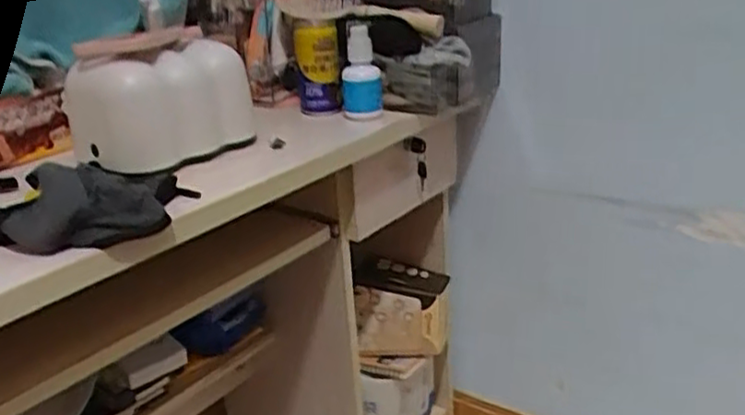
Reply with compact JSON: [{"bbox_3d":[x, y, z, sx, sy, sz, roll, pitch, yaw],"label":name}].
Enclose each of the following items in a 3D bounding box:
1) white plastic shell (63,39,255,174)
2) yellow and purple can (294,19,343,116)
[{"bbox_3d":[-0.231,-0.121,0.776,0.128,0.105,0.169,8,24,27],"label":"white plastic shell"},{"bbox_3d":[-0.072,-0.182,0.901,0.055,0.119,0.061,-5,22,-4],"label":"yellow and purple can"}]

